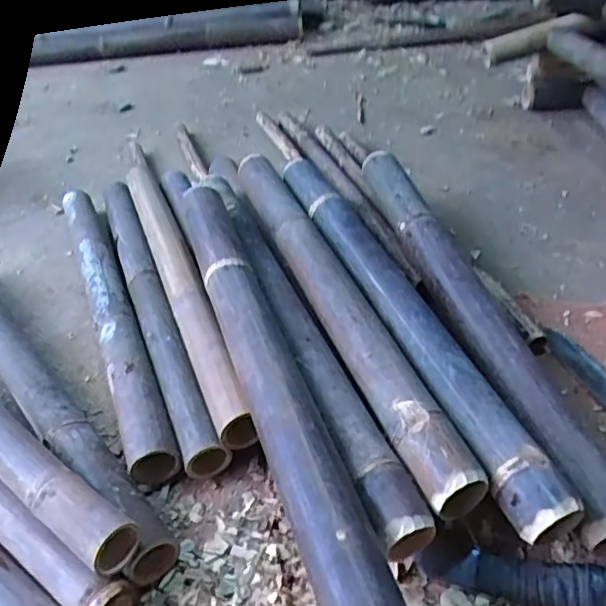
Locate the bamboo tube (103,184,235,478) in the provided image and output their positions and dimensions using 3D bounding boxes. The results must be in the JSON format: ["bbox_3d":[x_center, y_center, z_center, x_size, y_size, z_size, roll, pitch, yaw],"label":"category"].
[{"bbox_3d":[-0.232,-0.016,0.874,0.057,0.062,0.662,-19,43,-14],"label":"bamboo tube"}]

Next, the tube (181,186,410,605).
[{"bbox_3d":[-0.040,0.069,0.620,0.061,0.058,0.633,-17,45,-11],"label":"tube"}]

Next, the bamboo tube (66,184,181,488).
[{"bbox_3d":[-0.292,-0.005,0.873,0.061,0.061,0.662,-20,43,-15],"label":"bamboo tube"}]

